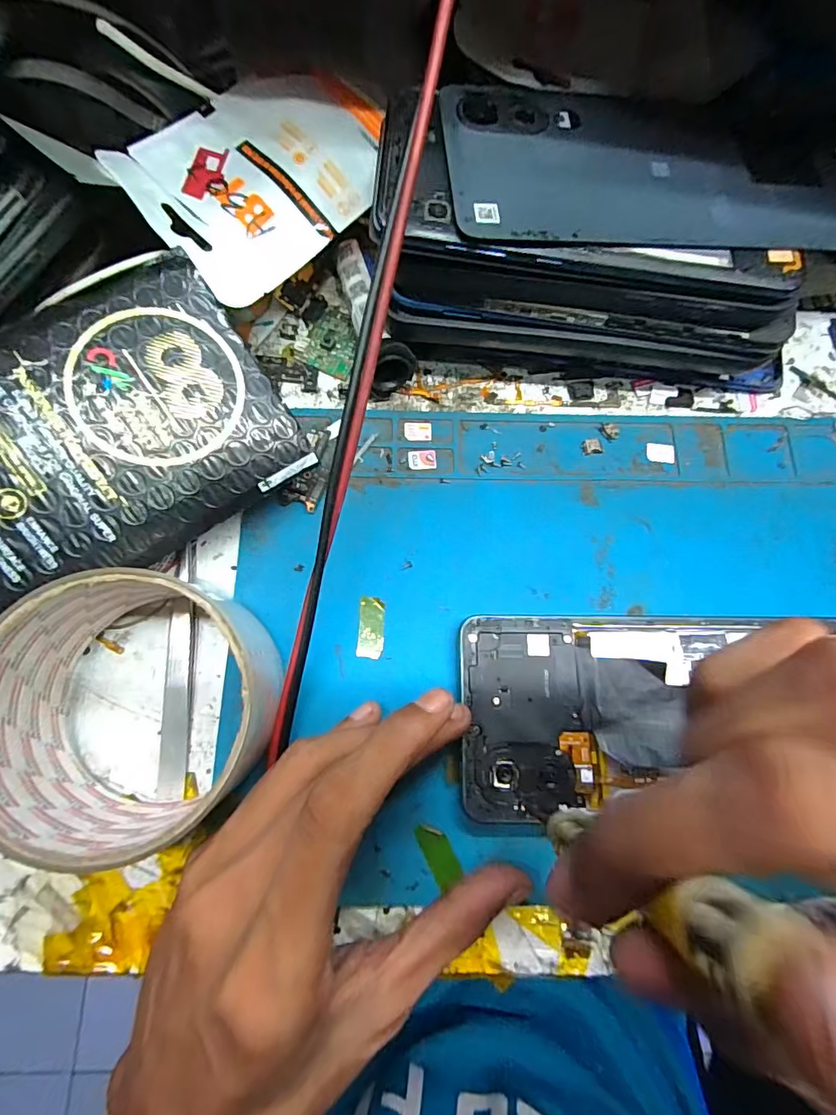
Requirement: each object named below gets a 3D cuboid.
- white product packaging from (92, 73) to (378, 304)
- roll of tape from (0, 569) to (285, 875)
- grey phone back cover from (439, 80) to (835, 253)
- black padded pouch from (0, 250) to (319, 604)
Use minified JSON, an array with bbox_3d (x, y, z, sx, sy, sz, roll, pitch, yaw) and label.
[{"bbox_3d":[-0.061,-0.157,0.193,0.072,0.012,0.103,43,80,-2],"label":"white product packaging"},{"bbox_3d":[-0.091,0.049,0.159,0.078,0.057,0.080,0,75,-1],"label":"roll of tape"},{"bbox_3d":[0.088,-0.146,0.179,0.156,0.004,0.074,-3,74,-8],"label":"grey phone back cover"},{"bbox_3d":[-0.127,-0.028,0.160,0.165,0.006,0.088,-37,100,-13],"label":"black padded pouch"}]

